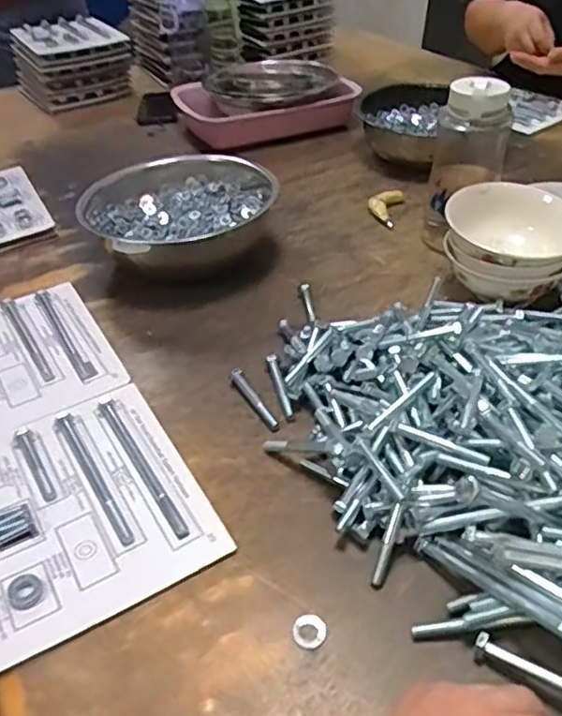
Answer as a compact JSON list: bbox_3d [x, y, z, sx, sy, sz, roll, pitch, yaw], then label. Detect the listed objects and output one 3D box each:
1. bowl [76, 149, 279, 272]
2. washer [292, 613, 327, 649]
[{"bbox_3d":[-0.131,-0.186,0.809,0.219,0.097,0.207,-2,40,2],"label":"bowl"},{"bbox_3d":[0.020,0.188,0.432,0.024,0.004,0.023,-1,39,1],"label":"washer"}]

